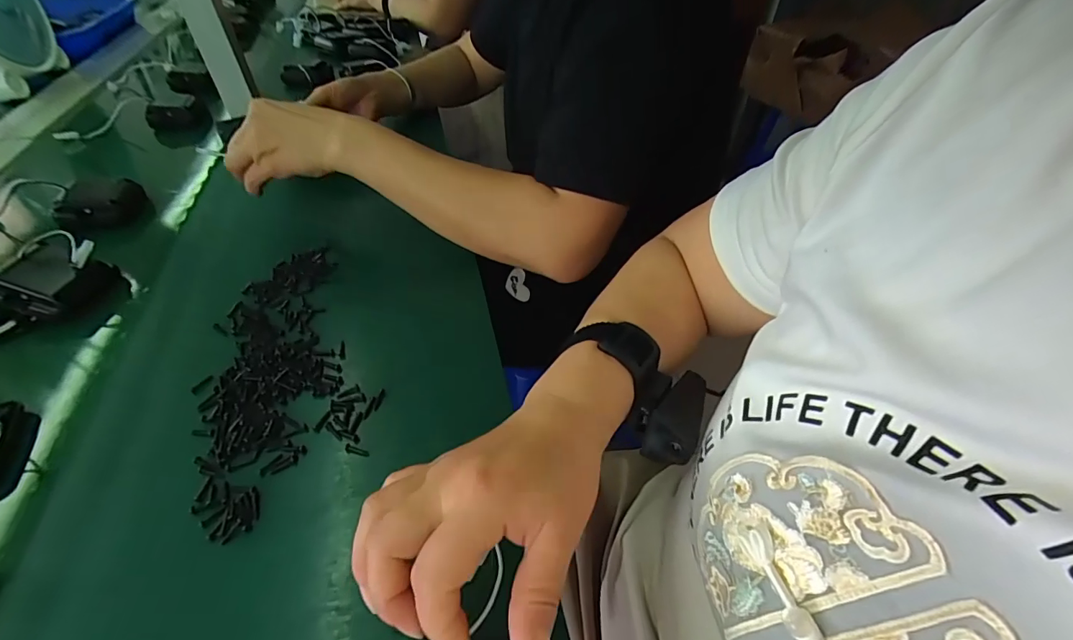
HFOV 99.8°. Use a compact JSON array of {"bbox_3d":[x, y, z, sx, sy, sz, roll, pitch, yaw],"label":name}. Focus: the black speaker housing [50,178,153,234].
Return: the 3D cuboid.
[{"bbox_3d":[-0.473,-0.125,0.494,0.042,0.045,0.085,33,53,27],"label":"black speaker housing"}]

